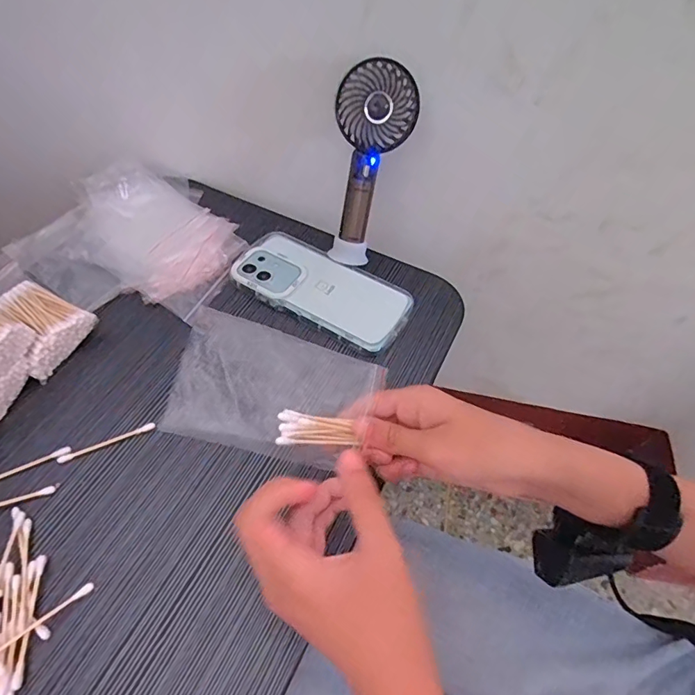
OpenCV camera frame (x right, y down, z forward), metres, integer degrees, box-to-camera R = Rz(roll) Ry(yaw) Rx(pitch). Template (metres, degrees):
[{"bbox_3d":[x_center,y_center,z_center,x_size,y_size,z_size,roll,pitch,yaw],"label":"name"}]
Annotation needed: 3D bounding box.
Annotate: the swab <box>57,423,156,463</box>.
[{"bbox_3d":[-0.179,0.070,0.348,0.068,0.004,0.006,-20,58,-17],"label":"swab"}]

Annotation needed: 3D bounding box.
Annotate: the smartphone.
[{"bbox_3d":[-0.025,-0.057,0.442,0.168,0.009,0.079,26,57,15],"label":"smartphone"}]

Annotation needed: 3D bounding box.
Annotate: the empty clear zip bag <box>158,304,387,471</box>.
[{"bbox_3d":[-0.043,0.029,0.291,0.118,0.006,0.075,19,82,-15],"label":"empty clear zip bag"}]

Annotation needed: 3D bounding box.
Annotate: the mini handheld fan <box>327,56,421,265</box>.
[{"bbox_3d":[0.016,-0.160,0.422,0.065,0.173,0.039,20,32,11],"label":"mini handheld fan"}]

